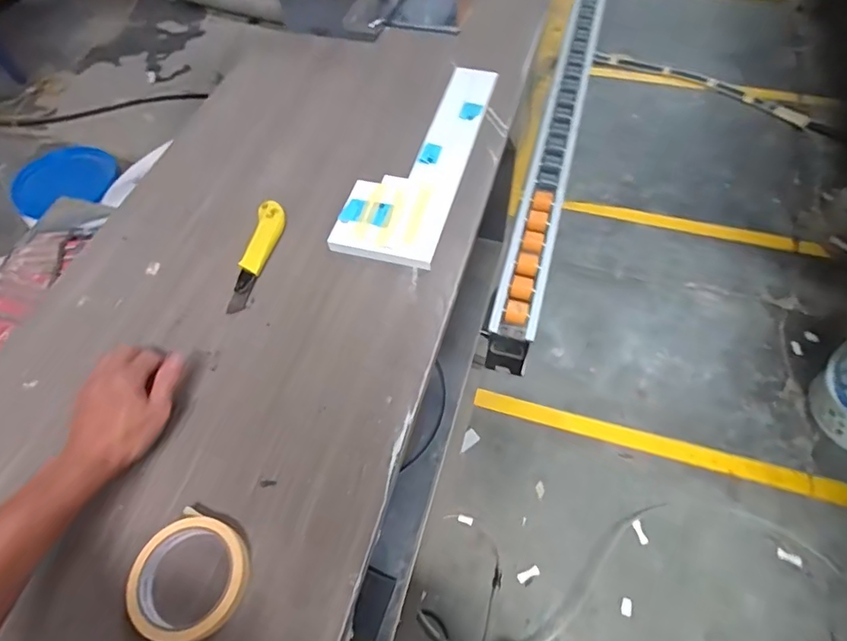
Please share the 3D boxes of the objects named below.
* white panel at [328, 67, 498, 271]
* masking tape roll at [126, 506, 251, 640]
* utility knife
[{"bbox_3d":[-0.002,-0.239,0.735,0.134,0.025,0.392,14,60,10],"label":"white panel"},{"bbox_3d":[-0.206,0.225,0.449,0.094,0.027,0.095,-1,58,1],"label":"masking tape roll"},{"bbox_3d":[-0.211,-0.087,0.657,0.037,0.014,0.172,5,58,5],"label":"utility knife"}]

